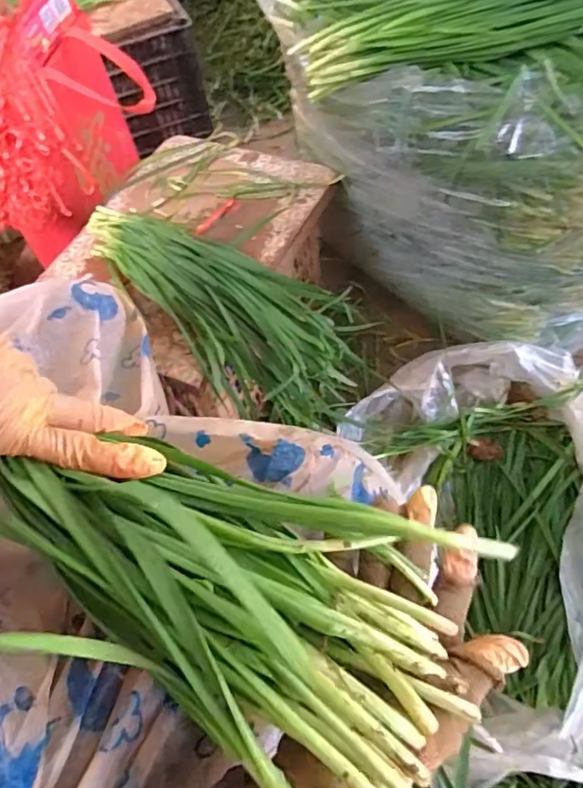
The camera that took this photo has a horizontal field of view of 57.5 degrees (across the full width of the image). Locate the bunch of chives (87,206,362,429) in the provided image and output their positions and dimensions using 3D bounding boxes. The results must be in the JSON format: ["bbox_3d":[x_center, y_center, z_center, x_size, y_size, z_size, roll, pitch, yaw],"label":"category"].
[{"bbox_3d":[-0.111,-0.124,0.696,0.414,0.090,0.173,31,67,23],"label":"bunch of chives"}]

